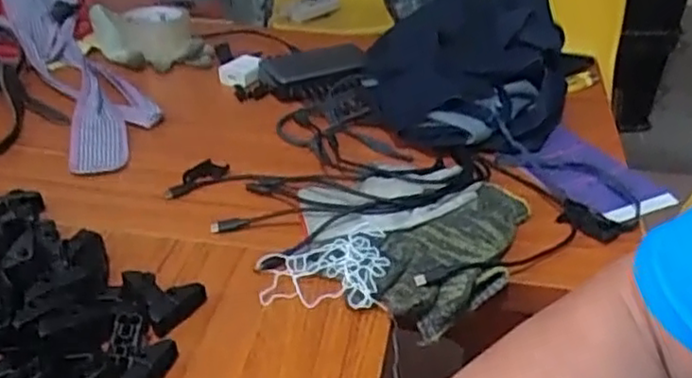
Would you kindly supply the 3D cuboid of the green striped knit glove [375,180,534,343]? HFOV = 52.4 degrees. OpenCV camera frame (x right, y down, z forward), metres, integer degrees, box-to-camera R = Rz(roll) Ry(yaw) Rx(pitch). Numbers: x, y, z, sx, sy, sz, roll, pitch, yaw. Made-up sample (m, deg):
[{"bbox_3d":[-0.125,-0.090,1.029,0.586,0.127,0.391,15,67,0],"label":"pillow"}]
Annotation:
[{"bbox_3d":[0.093,0.052,0.563,0.179,0.033,0.083,-27,43,-36],"label":"green striped knit glove"}]

